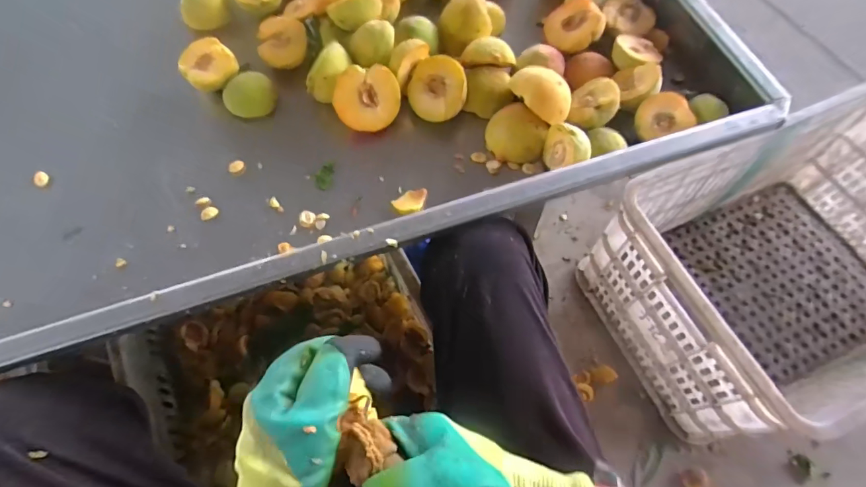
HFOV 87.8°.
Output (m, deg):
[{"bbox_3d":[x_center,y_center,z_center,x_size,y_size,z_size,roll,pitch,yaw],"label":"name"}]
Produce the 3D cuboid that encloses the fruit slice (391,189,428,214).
[{"bbox_3d":[-0.022,-0.043,0.453,0.036,0.006,0.025,-13,65,-5],"label":"fruit slice"}]

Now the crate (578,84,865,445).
[{"bbox_3d":[0.571,0.026,0.706,0.545,0.287,0.337,-22,66,-9],"label":"crate"}]

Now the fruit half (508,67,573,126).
[{"bbox_3d":[0.107,-0.152,0.459,0.068,0.033,0.044,36,70,16],"label":"fruit half"}]

